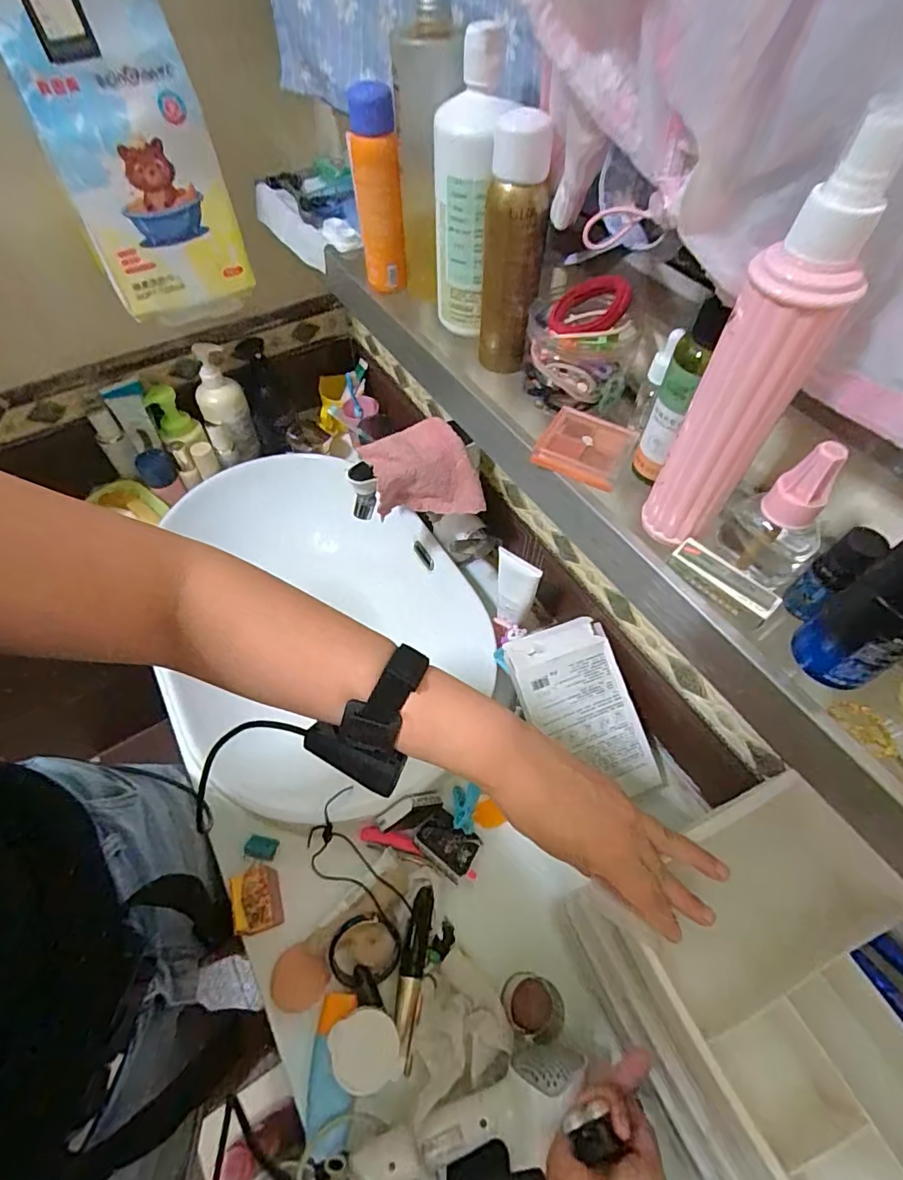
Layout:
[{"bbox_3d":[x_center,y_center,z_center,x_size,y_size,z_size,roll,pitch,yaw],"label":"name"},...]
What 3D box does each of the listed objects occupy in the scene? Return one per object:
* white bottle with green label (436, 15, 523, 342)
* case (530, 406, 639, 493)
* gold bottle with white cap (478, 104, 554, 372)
[{"bbox_3d":[0.014,-0.295,0.404,0.045,0.181,0.062,-16,58,-10],"label":"white bottle with green label"},{"bbox_3d":[0.097,-0.105,0.383,0.062,0.016,0.063,22,60,14],"label":"case"},{"bbox_3d":[0.045,-0.248,0.396,0.043,0.160,0.046,4,57,3],"label":"gold bottle with white cap"}]

